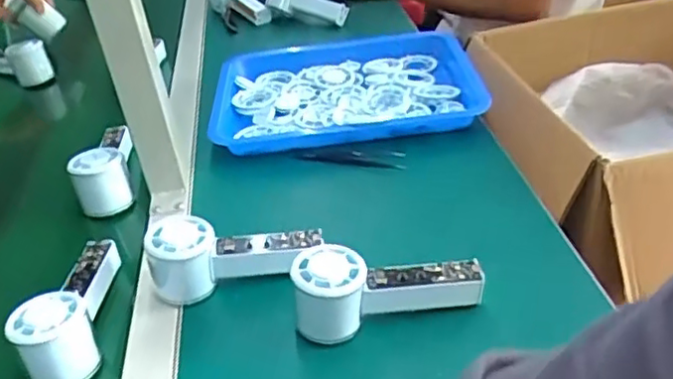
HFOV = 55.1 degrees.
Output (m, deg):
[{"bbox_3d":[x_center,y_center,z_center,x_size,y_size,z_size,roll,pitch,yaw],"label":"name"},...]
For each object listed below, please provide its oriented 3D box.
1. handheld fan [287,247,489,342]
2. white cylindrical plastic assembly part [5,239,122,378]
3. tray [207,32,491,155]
[{"bbox_3d":[0.040,0.084,0.516,0.149,0.064,0.048,1,33,-11],"label":"handheld fan"},{"bbox_3d":[-0.222,0.090,0.539,0.052,0.059,0.146,-9,34,-4],"label":"white cylindrical plastic assembly part"},{"bbox_3d":[0.012,-0.130,0.831,0.333,0.041,0.259,-4,34,3],"label":"tray"}]

